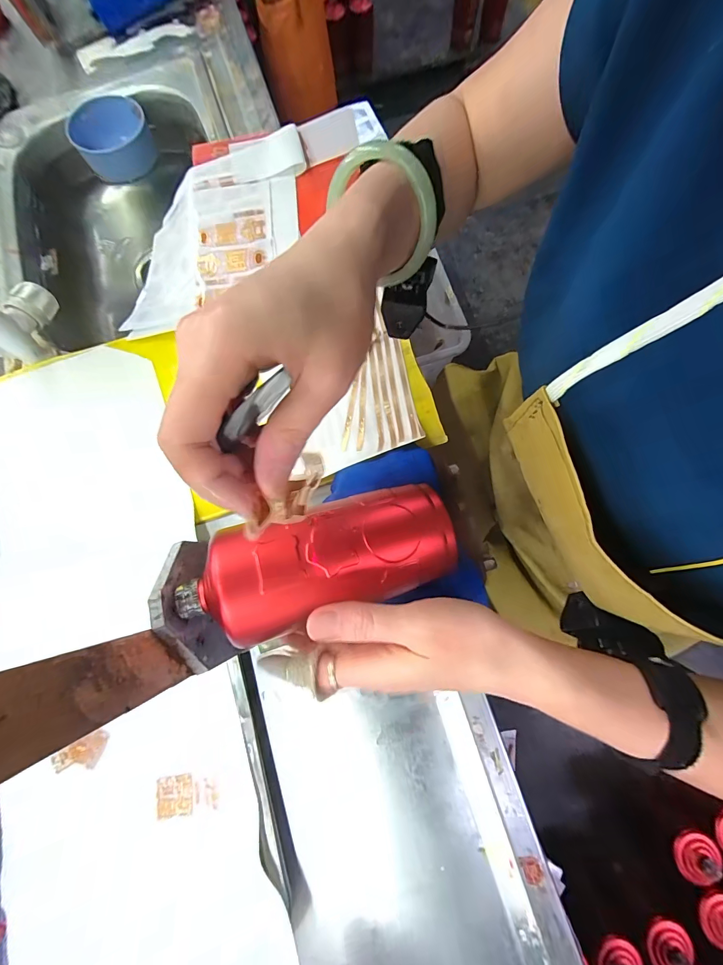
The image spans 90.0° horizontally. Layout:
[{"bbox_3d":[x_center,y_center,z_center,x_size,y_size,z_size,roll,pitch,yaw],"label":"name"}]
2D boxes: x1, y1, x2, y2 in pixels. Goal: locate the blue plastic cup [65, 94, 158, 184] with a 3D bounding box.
[{"bbox_3d":[-0.375,-0.523,0.553,0.110,0.052,0.090,-27,78,-4],"label":"blue plastic cup"}]

